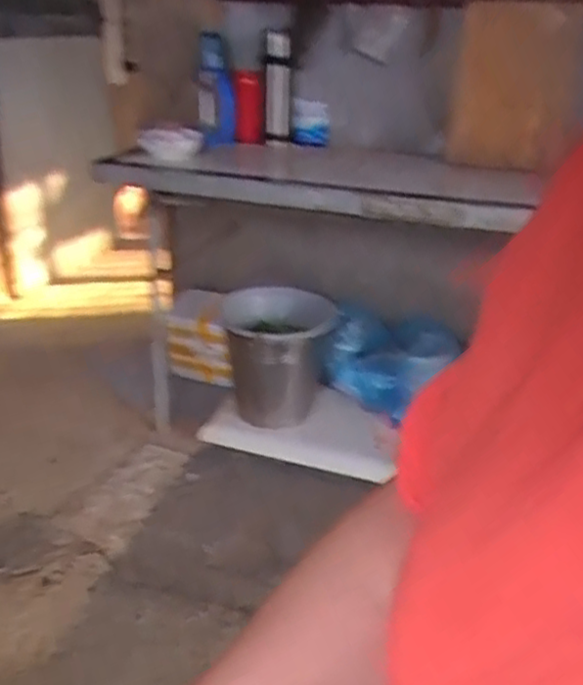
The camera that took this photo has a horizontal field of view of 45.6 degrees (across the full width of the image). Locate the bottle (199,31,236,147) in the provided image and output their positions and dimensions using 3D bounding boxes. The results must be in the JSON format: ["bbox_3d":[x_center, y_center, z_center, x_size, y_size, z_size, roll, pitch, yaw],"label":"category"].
[{"bbox_3d":[-0.175,-0.583,1.631,0.083,0.238,0.078,-1,25,-6],"label":"bottle"}]

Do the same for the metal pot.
[{"bbox_3d":[-0.036,0.042,1.942,0.289,0.306,0.295,2,25,-1],"label":"metal pot"}]

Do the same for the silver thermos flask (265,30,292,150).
[{"bbox_3d":[-0.034,-0.622,1.713,0.074,0.261,0.069,3,25,3],"label":"silver thermos flask"}]

